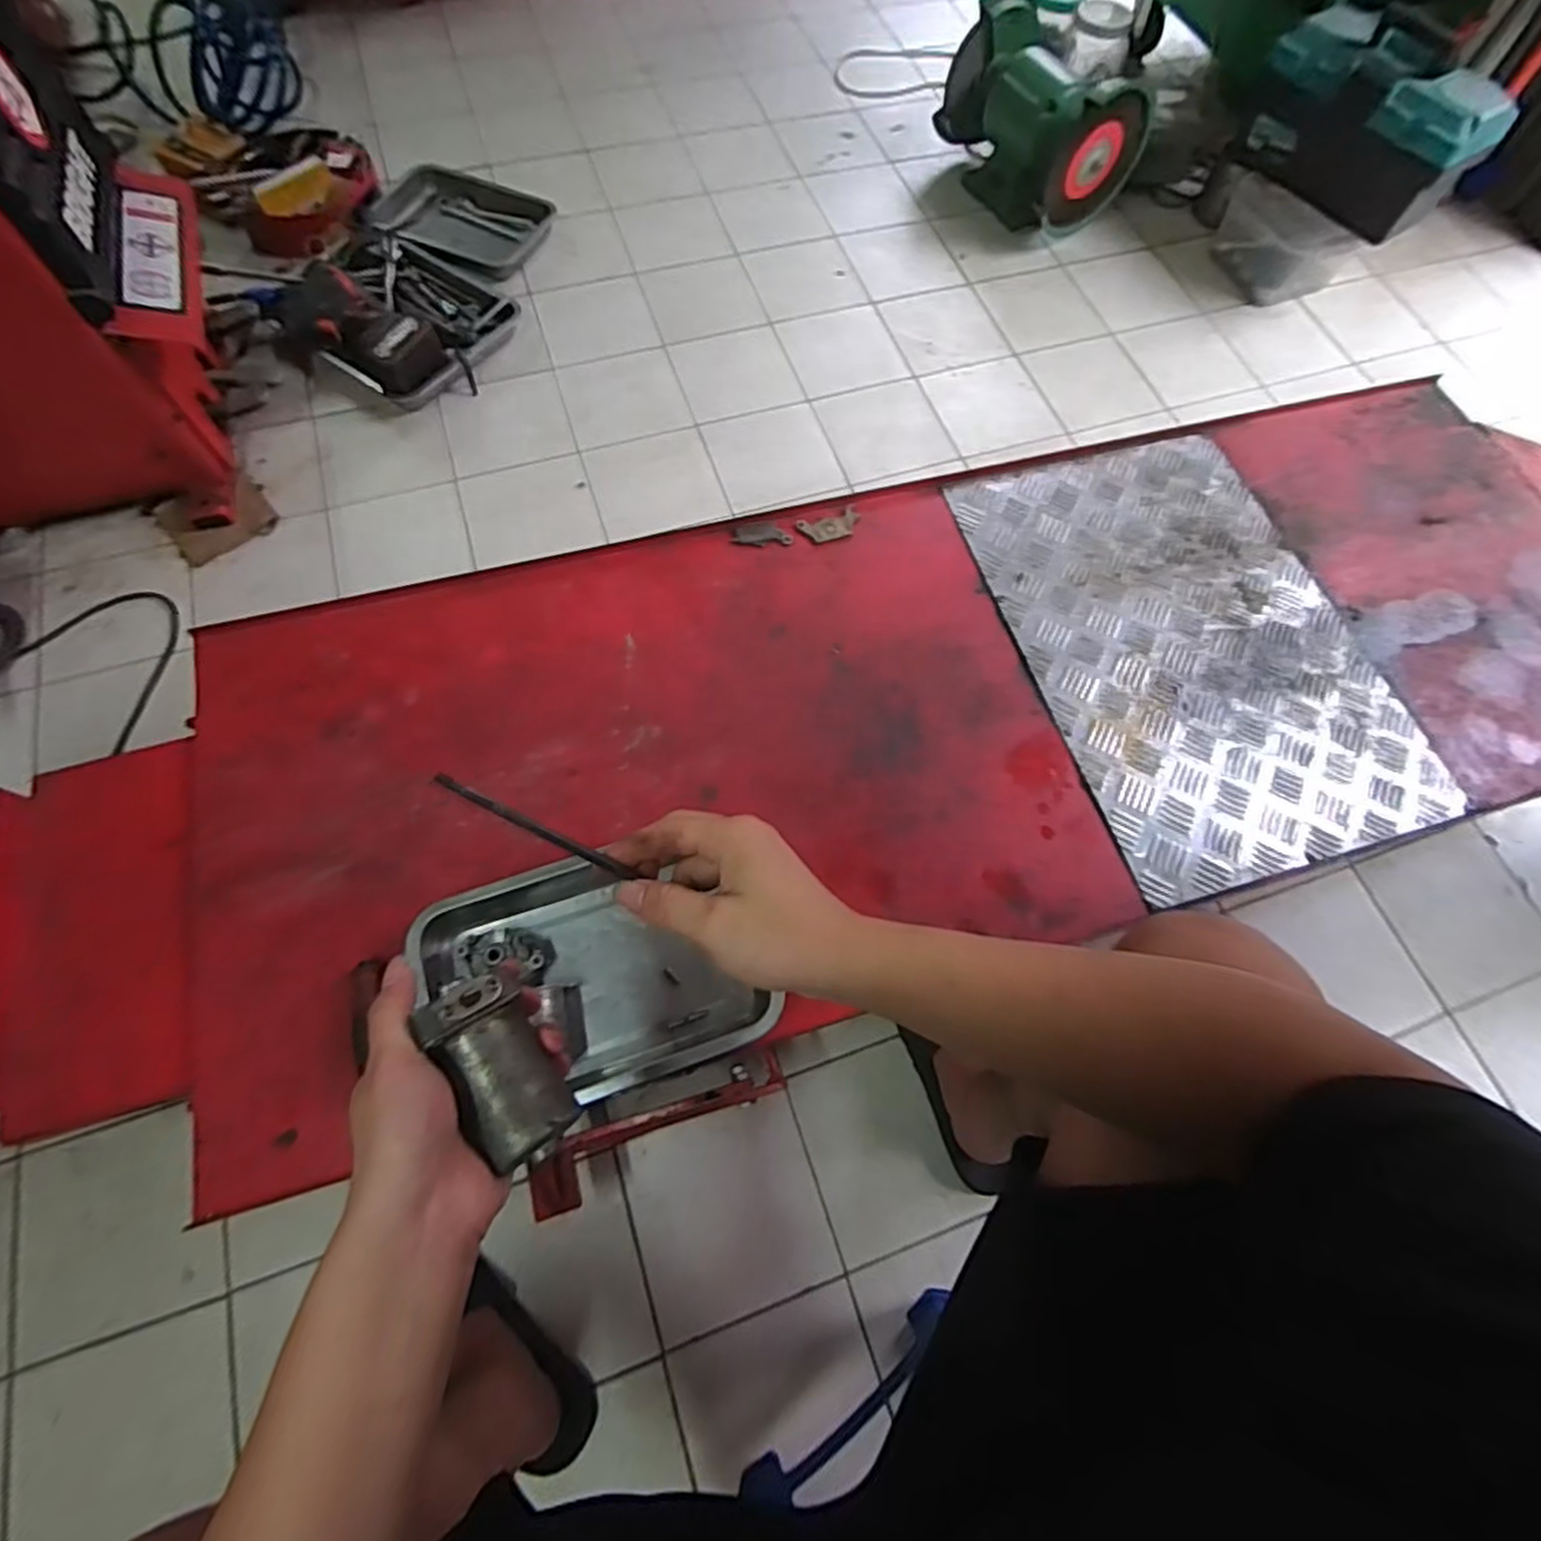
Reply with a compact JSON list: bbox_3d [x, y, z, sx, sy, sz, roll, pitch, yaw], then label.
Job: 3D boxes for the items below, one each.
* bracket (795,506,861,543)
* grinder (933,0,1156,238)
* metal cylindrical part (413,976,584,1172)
[{"bbox_3d":[0.077,-0.314,0.938,0.078,0.004,0.043,-16,69,-9],"label":"bracket"},{"bbox_3d":[0.515,-1.243,1.405,0.198,0.239,0.368,-27,71,-13],"label":"grinder"},{"bbox_3d":[-0.138,0.153,0.375,0.045,0.043,0.089,-31,72,-14],"label":"metal cylindrical part"}]

